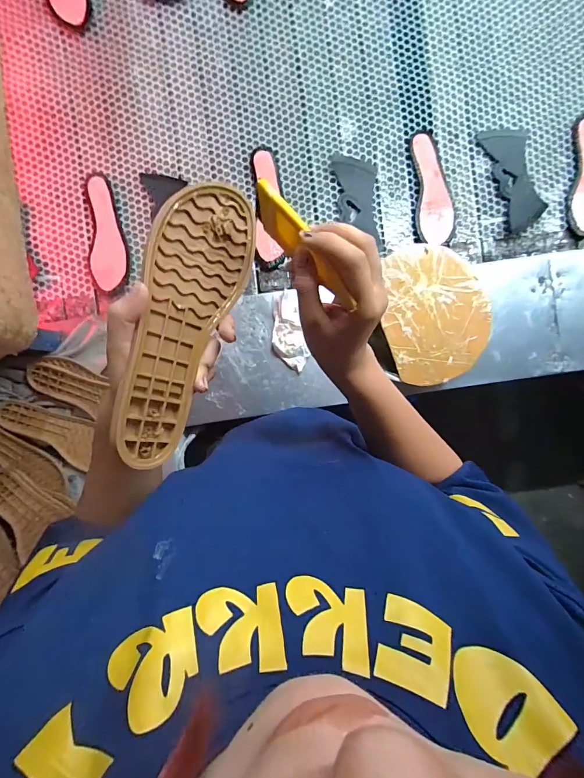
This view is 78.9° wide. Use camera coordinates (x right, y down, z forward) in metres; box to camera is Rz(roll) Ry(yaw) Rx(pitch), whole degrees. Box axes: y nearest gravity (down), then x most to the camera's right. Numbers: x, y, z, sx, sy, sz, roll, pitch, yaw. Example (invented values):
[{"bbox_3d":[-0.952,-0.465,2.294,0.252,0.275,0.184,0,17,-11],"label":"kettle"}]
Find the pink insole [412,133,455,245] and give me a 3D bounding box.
[{"bbox_3d":[0.283,-0.400,0.707,0.061,0.023,0.212,-7,91,-1],"label":"pink insole"}]

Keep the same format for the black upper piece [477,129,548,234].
[{"bbox_3d":[0.451,-0.428,0.716,0.088,0.009,0.205,-18,91,-1],"label":"black upper piece"}]

